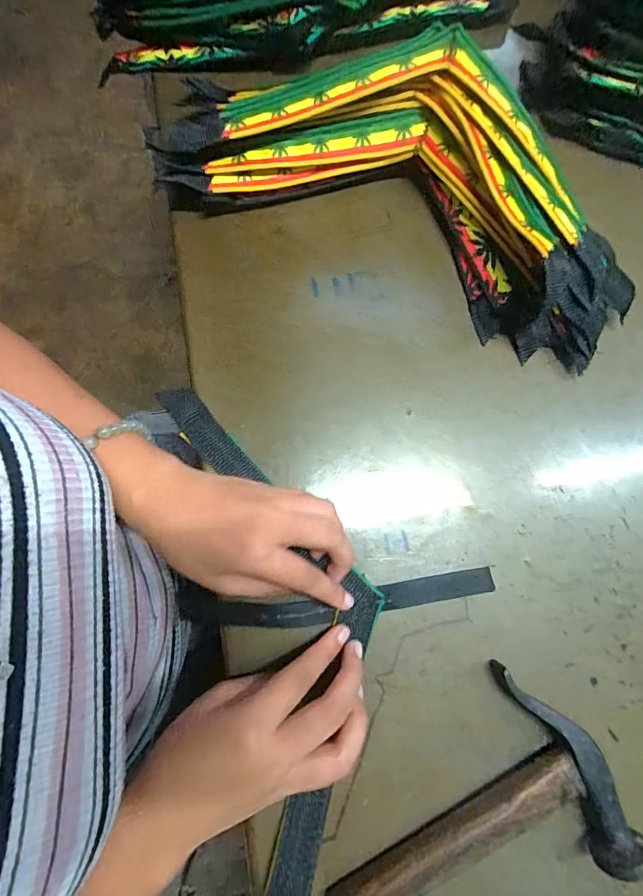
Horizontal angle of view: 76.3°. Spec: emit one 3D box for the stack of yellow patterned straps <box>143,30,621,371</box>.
[{"bbox_3d":[0.067,-0.208,0.313,0.357,0.066,0.157,26,80,5],"label":"stack of yellow patterned straps"}]

